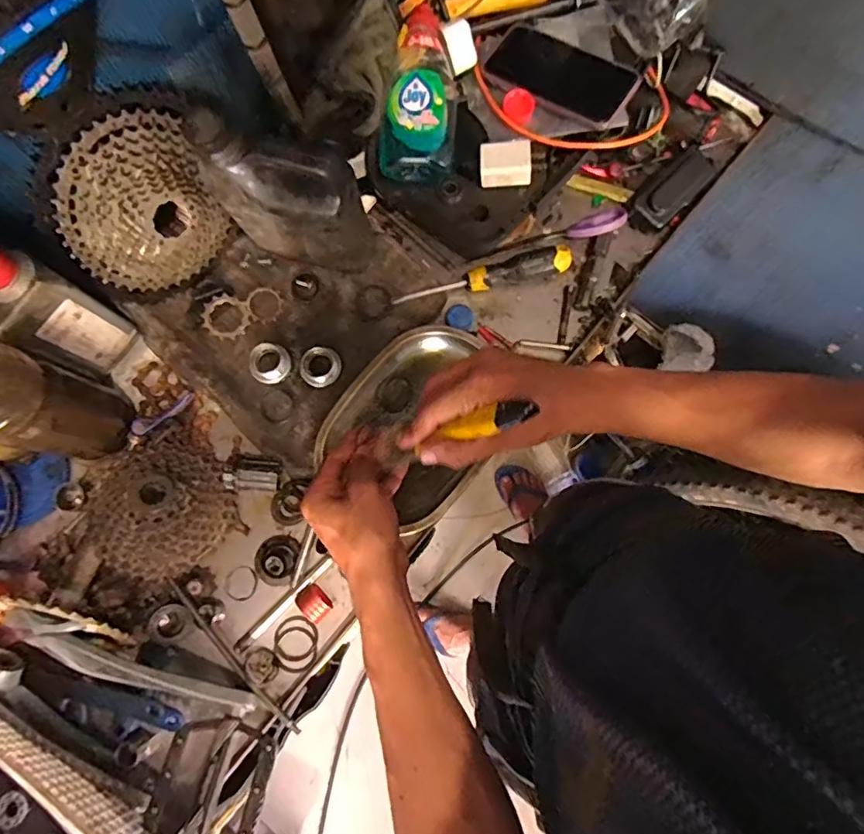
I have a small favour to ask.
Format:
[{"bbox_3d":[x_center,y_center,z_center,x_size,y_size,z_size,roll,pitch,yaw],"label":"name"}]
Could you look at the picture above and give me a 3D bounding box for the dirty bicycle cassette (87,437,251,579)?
[{"bbox_3d":[-0.266,0.086,0.518,0.123,0.052,0.129,-30,82,-6],"label":"dirty bicycle cassette"}]

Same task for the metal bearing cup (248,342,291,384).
[{"bbox_3d":[-0.173,-0.058,0.568,0.042,0.014,0.040,0,80,-1],"label":"metal bearing cup"}]

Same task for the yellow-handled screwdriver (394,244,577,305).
[{"bbox_3d":[0.055,-0.151,0.590,0.192,0.026,0.026,-13,80,3],"label":"yellow-handled screwdriver"}]

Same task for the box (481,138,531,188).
[{"bbox_3d":[0.073,-0.253,0.534,0.048,0.023,0.038,-1,80,-1],"label":"box"}]

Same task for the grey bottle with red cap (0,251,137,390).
[{"bbox_3d":[-0.346,-0.088,0.489,0.052,0.178,0.073,29,81,4],"label":"grey bottle with red cap"}]

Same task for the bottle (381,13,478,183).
[{"bbox_3d":[-0.004,-0.321,0.537,0.075,0.046,0.169,11,80,1],"label":"bottle"}]

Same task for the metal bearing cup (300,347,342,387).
[{"bbox_3d":[-0.119,-0.054,0.568,0.042,0.020,0.039,0,80,-1],"label":"metal bearing cup"}]

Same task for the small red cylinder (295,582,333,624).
[{"bbox_3d":[-0.114,0.179,0.515,0.022,0.030,0.033,-42,83,-8],"label":"small red cylinder"}]

